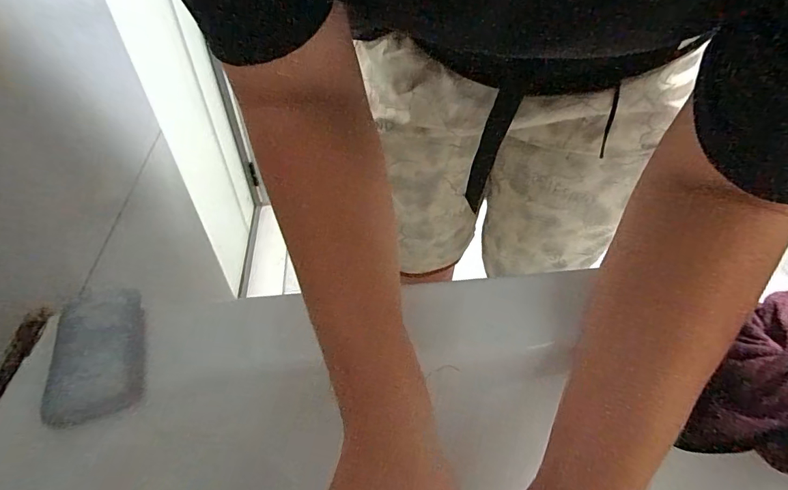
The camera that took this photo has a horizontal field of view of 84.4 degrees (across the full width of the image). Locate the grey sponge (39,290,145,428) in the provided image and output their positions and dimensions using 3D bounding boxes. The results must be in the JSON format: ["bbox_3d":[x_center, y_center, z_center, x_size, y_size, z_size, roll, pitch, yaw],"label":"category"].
[{"bbox_3d":[-0.211,0.078,0.311,0.053,0.028,0.092,-12,48,-12],"label":"grey sponge"}]

